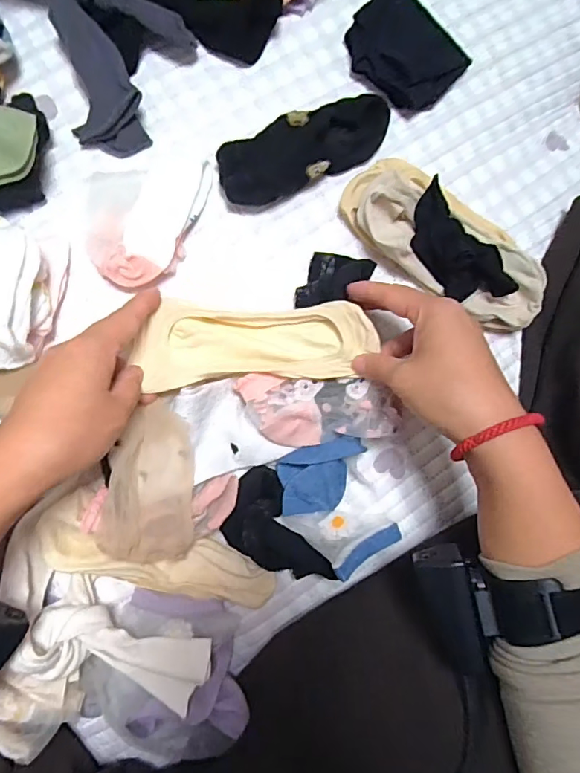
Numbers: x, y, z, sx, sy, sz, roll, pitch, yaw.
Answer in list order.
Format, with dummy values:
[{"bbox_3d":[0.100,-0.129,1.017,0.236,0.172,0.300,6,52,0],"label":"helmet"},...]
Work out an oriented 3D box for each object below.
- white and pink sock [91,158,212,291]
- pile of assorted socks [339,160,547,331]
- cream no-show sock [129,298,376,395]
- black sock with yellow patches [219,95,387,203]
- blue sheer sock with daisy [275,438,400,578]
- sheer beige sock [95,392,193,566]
[{"bbox_3d":[-0.115,-0.135,0.383,0.076,0.028,0.115,21,82,0],"label":"white and pink sock"},{"bbox_3d":[0.127,-0.118,0.398,0.181,0.034,0.085,34,82,1],"label":"pile of assorted socks"},{"bbox_3d":[-0.023,-0.034,0.363,0.167,0.020,0.064,-3,83,0],"label":"cream no-show sock"},{"bbox_3d":[0.013,-0.192,0.400,0.147,0.028,0.051,-27,85,-6],"label":"black sock with yellow patches"},{"bbox_3d":[0.033,0.089,0.371,0.074,0.030,0.092,-24,85,-6],"label":"blue sheer sock with daisy"},{"bbox_3d":[-0.093,0.068,0.343,0.057,0.028,0.107,10,82,-2],"label":"sheer beige sock"}]

